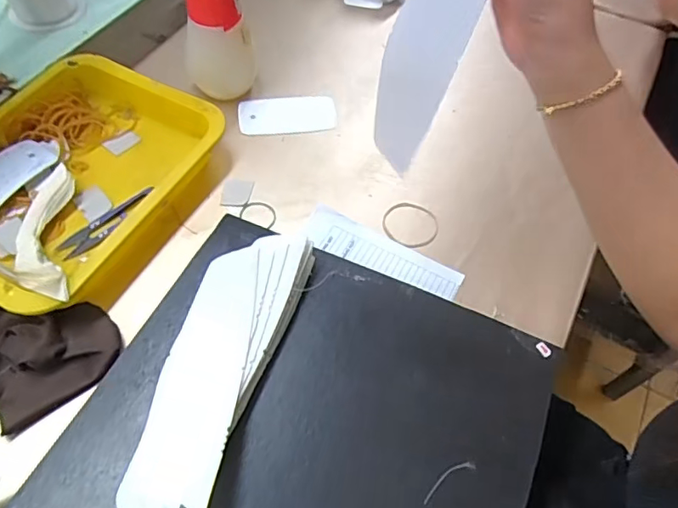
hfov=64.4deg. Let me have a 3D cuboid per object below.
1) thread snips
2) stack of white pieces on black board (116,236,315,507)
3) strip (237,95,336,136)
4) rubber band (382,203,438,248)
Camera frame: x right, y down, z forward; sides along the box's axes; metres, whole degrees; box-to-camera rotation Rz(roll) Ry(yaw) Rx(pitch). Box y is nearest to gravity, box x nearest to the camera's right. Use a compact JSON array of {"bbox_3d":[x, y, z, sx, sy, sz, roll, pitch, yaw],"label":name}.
[{"bbox_3d":[-0.205,-0.027,0.485,0.095,0.007,0.024,-37,67,-24],"label":"thread snips"},{"bbox_3d":[-0.086,0.080,0.382,0.067,0.036,0.221,17,58,6],"label":"stack of white pieces on black board"},{"bbox_3d":[-0.055,-0.152,0.579,0.102,0.006,0.053,-3,58,-7],"label":"strip"},{"bbox_3d":[0.068,-0.029,0.510,0.053,0.006,0.053,2,57,-3],"label":"rubber band"}]

